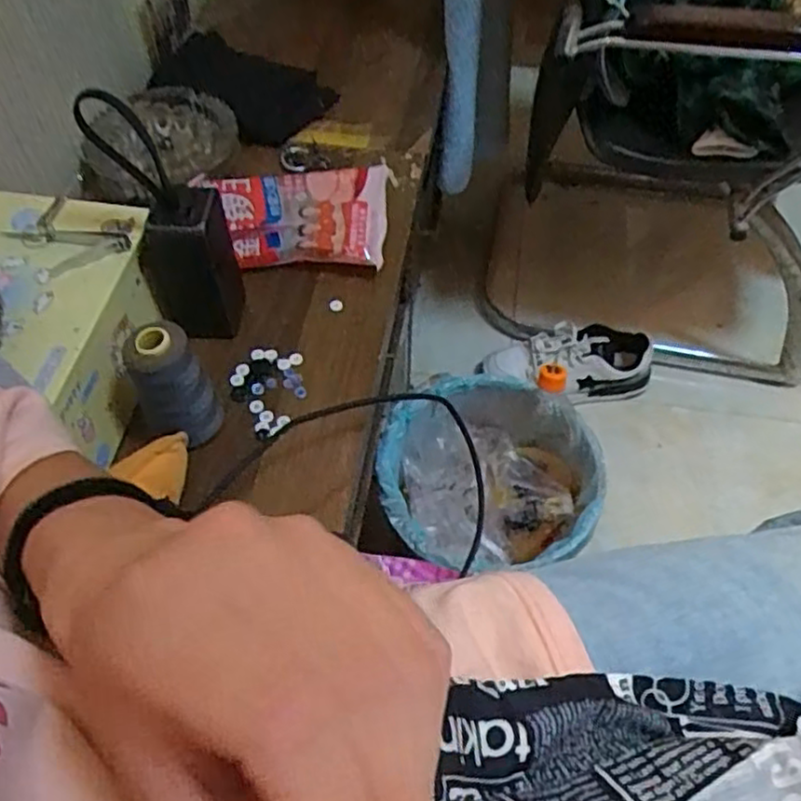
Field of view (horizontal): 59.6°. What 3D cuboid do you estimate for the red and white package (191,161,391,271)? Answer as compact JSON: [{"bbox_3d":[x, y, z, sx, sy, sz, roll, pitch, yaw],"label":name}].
[{"bbox_3d":[-0.096,-0.172,0.654,0.161,0.035,0.093,-1,82,4],"label":"red and white package"}]

